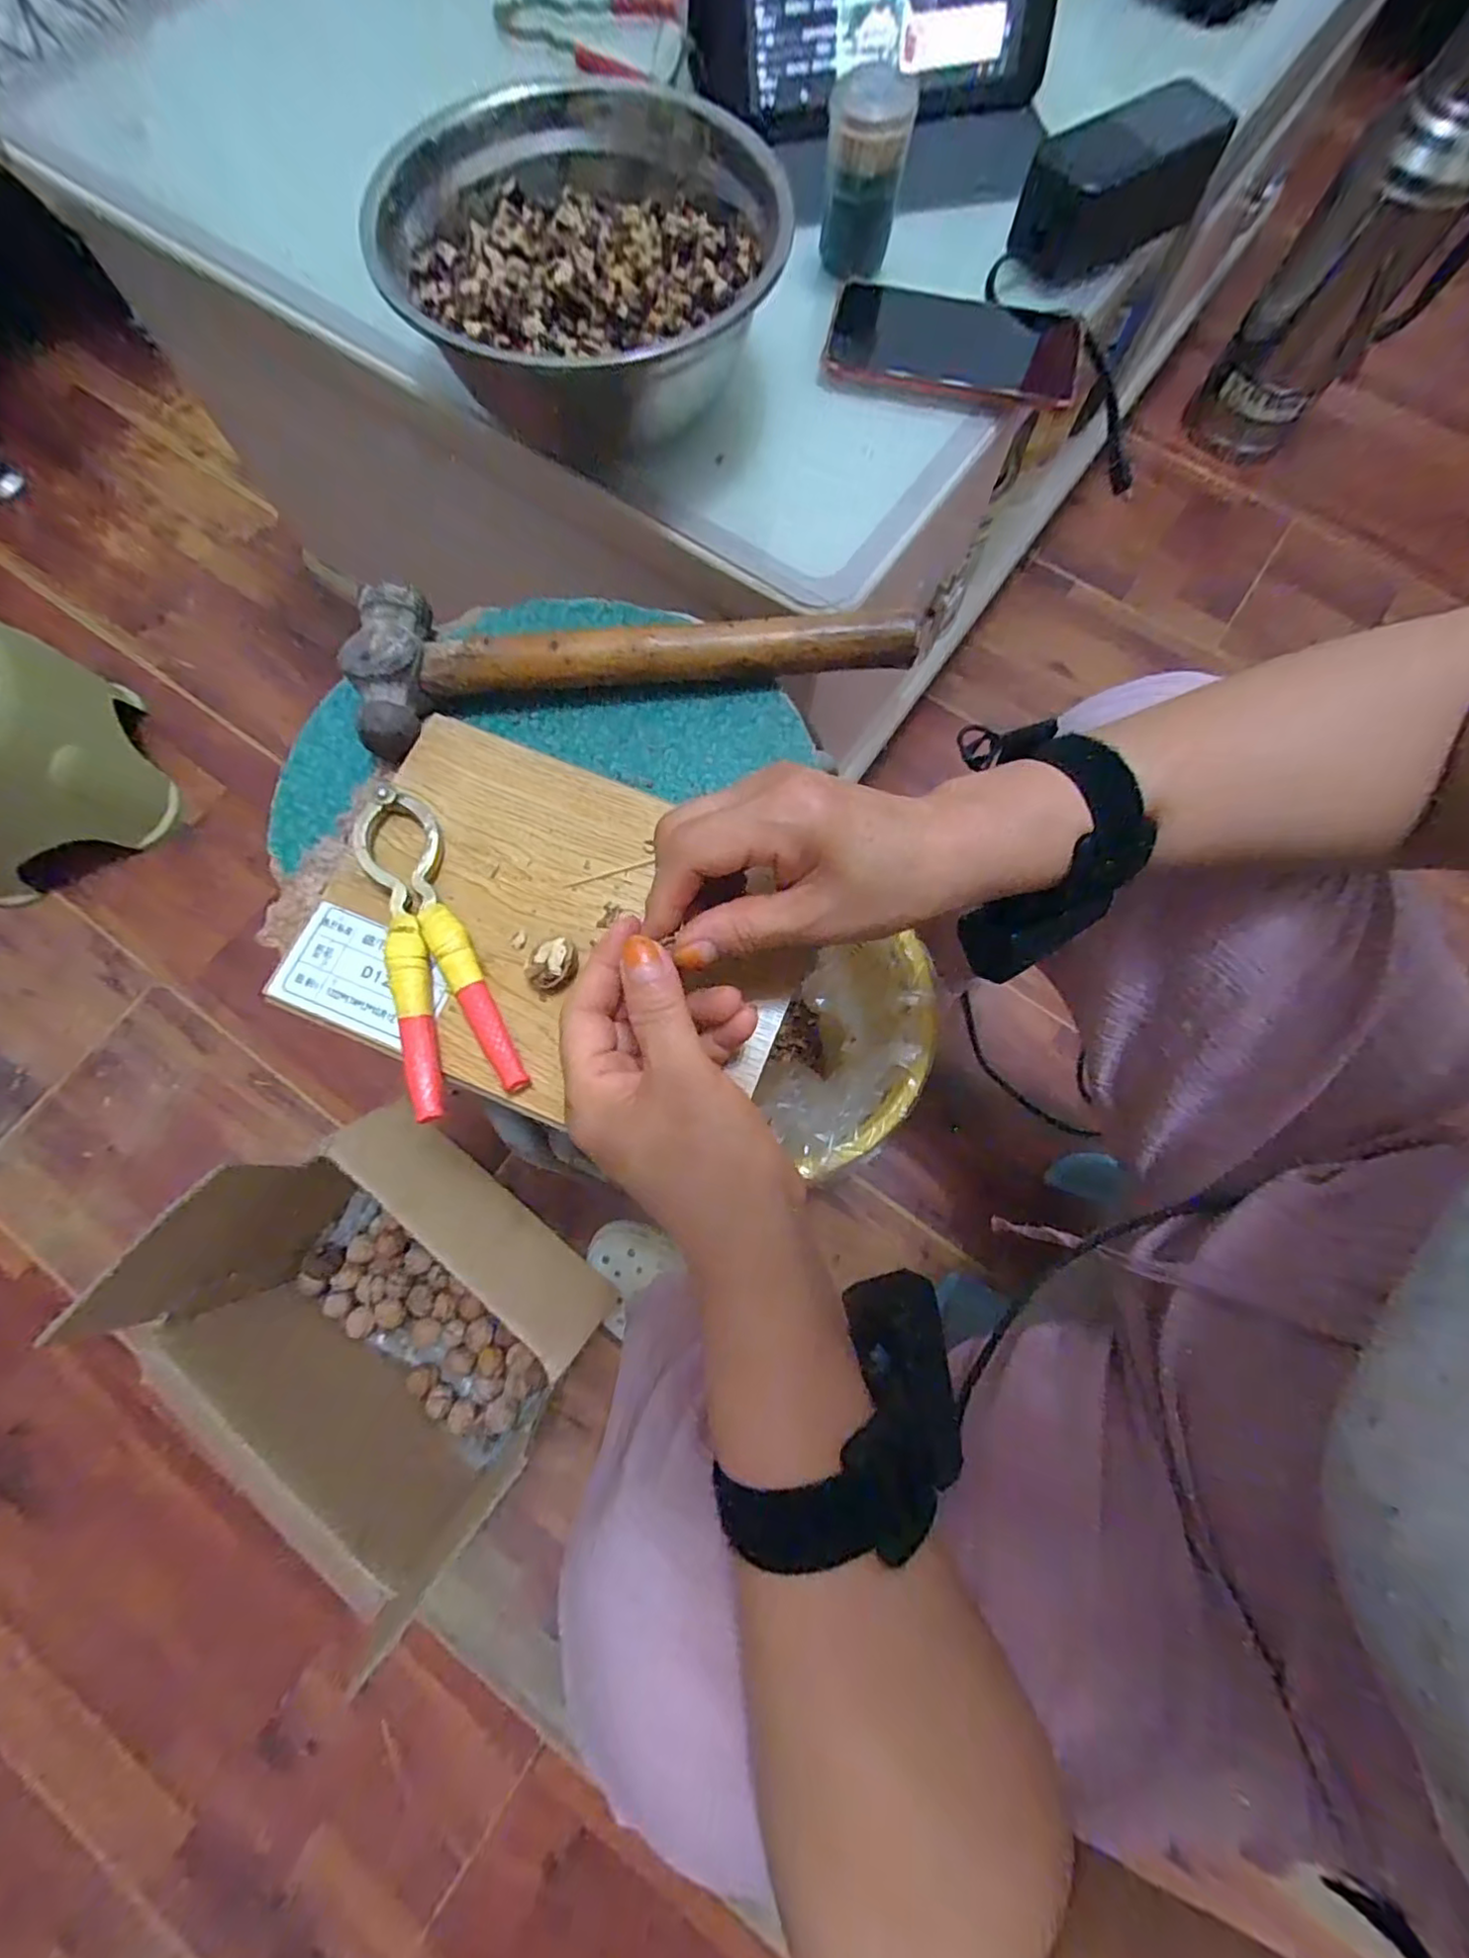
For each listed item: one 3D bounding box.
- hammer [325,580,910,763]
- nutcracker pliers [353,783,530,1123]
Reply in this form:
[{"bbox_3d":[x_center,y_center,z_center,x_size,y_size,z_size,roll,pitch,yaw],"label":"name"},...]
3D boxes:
[{"bbox_3d":[-0.050,-0.183,0.340,0.291,0.024,0.085,-10,77,-3],"label":"hammer"},{"bbox_3d":[-0.142,-0.019,0.296,0.046,0.012,0.162,-20,78,-6],"label":"nutcracker pliers"}]

